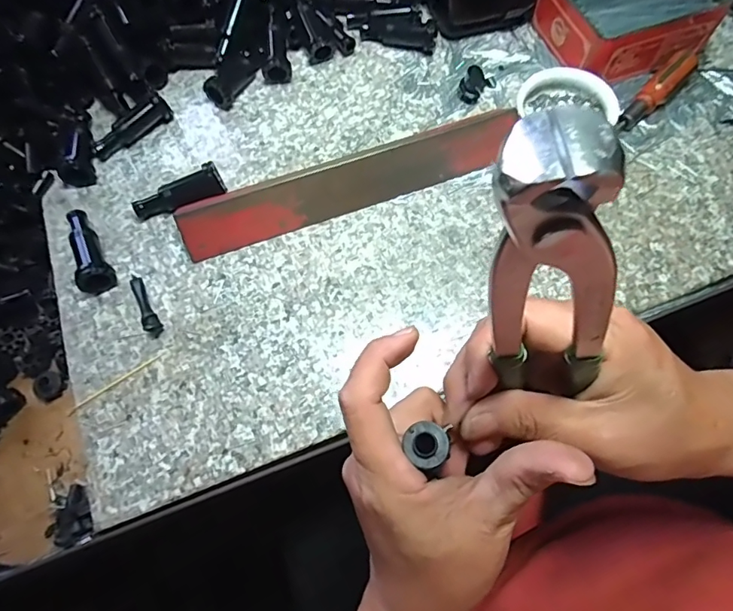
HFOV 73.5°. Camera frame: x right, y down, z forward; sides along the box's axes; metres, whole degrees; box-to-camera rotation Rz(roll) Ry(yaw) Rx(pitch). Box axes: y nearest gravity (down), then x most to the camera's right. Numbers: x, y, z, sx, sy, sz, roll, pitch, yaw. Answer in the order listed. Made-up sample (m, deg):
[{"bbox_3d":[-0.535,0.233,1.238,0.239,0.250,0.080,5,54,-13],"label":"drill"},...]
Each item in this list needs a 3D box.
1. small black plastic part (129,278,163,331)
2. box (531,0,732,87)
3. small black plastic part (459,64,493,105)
[{"bbox_3d":[-0.153,-0.002,0.337,0.010,0.009,0.047,-28,69,-9],"label":"small black plastic part"},{"bbox_3d":[0.214,-0.249,0.407,0.127,0.043,0.114,-19,69,-7],"label":"box"},{"bbox_3d":[0.089,-0.181,0.397,0.017,0.022,0.031,41,74,17],"label":"small black plastic part"}]

